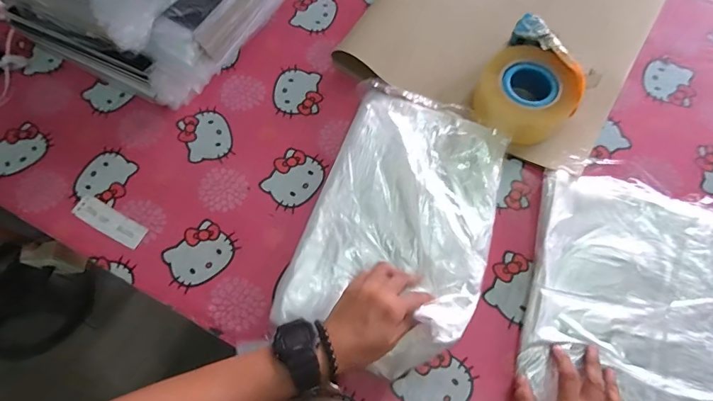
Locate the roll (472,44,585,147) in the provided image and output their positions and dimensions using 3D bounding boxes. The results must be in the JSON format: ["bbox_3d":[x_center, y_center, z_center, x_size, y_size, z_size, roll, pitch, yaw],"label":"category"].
[{"bbox_3d":[0.229,-0.141,0.549,0.124,0.064,0.116,0,68,0],"label":"roll"}]

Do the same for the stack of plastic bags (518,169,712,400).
[{"bbox_3d":[0.311,0.126,0.460,0.216,0.017,0.324,15,69,7],"label":"stack of plastic bags"}]

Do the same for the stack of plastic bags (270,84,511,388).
[{"bbox_3d":[0.057,0.022,0.495,0.215,0.045,0.339,19,69,8],"label":"stack of plastic bags"}]

